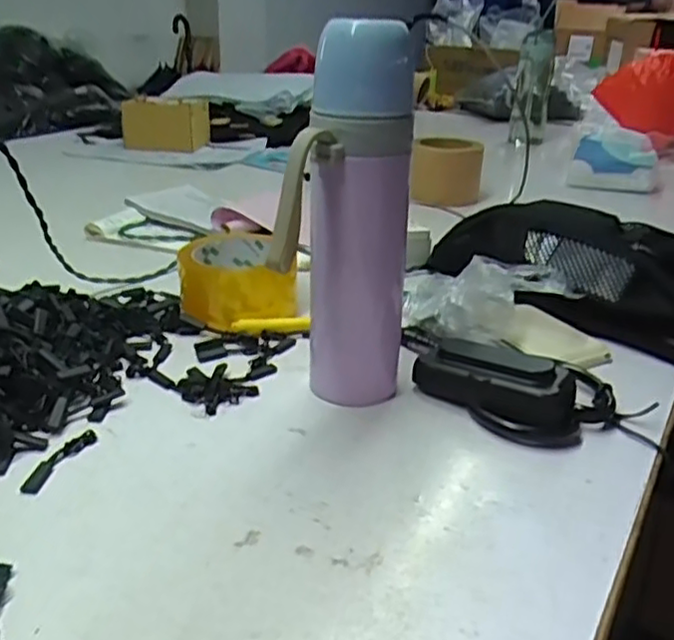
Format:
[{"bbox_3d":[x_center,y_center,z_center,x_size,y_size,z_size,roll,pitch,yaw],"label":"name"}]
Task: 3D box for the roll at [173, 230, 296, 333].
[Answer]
[{"bbox_3d":[-0.087,-0.036,0.597,0.102,0.056,0.097,3,26,-1],"label":"roll"}]

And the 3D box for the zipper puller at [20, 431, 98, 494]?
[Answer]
[{"bbox_3d":[-0.168,0.083,0.406,0.014,0.006,0.057,11,27,15],"label":"zipper puller"}]

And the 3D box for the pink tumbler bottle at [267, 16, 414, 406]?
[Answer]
[{"bbox_3d":[0.007,-0.053,0.425,0.075,0.244,0.089,6,26,6],"label":"pink tumbler bottle"}]

